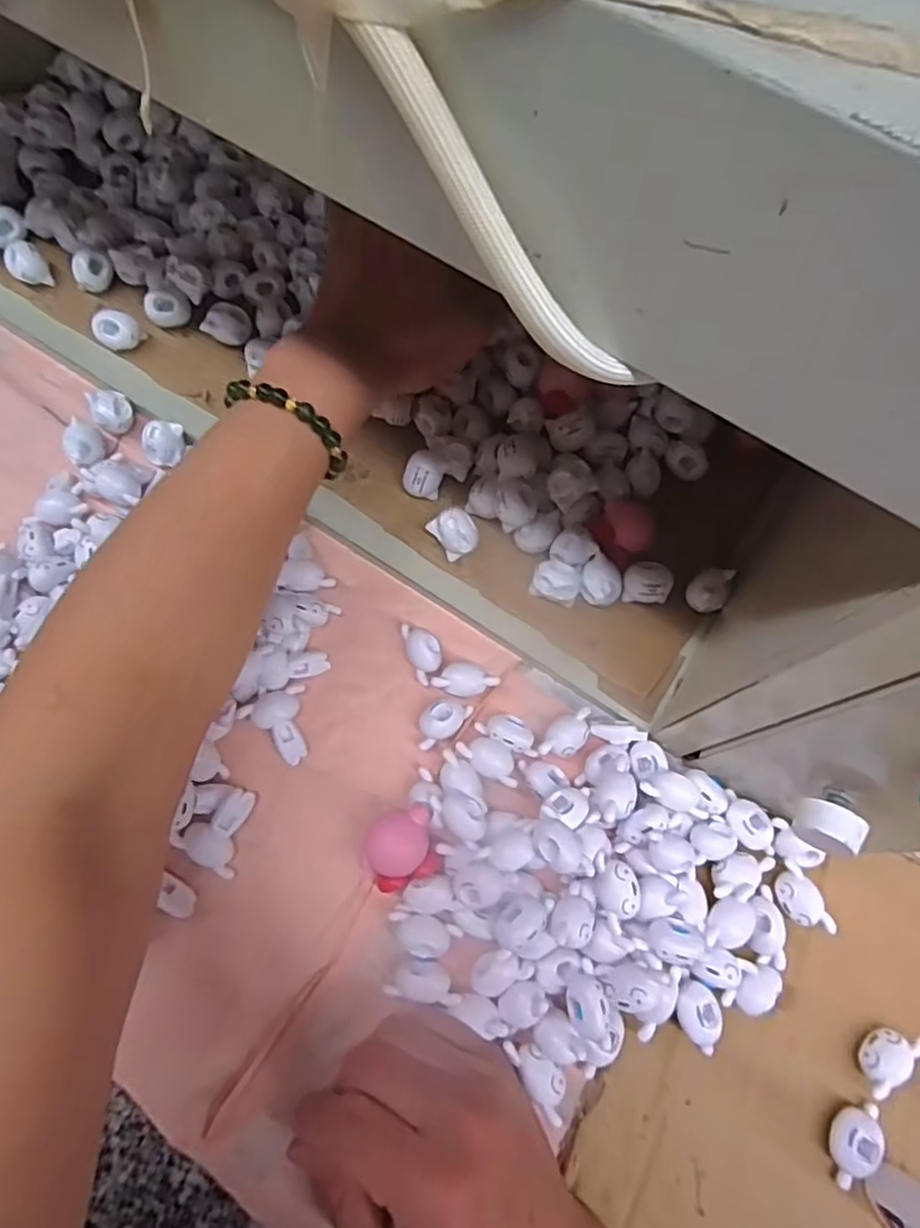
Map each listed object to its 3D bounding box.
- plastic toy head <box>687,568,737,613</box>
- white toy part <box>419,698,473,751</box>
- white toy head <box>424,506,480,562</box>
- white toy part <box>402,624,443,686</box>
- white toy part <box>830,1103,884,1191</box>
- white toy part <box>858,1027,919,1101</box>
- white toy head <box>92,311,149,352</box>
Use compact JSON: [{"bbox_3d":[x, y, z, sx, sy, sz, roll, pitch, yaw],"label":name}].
[{"bbox_3d":[0.133,-0.013,0.342,0.021,0.023,0.021,16,70,3],"label":"plastic toy head"},{"bbox_3d":[-0.010,0.054,0.321,0.018,0.013,0.031,39,73,11],"label":"white toy part"},{"bbox_3d":[-0.002,-0.044,0.344,0.021,0.022,0.025,-43,77,-15],"label":"white toy head"},{"bbox_3d":[-0.019,0.020,0.335,0.017,0.013,0.032,-13,71,-7],"label":"white toy part"},{"bbox_3d":[0.167,0.225,0.272,0.016,0.017,0.034,30,72,8],"label":"white toy part"},{"bbox_3d":[0.189,0.196,0.284,0.033,0.017,0.017,-30,74,-12],"label":"white toy part"},{"bbox_3d":[-0.200,-0.164,0.373,0.024,0.023,0.019,-36,76,-14],"label":"white toy head"}]

